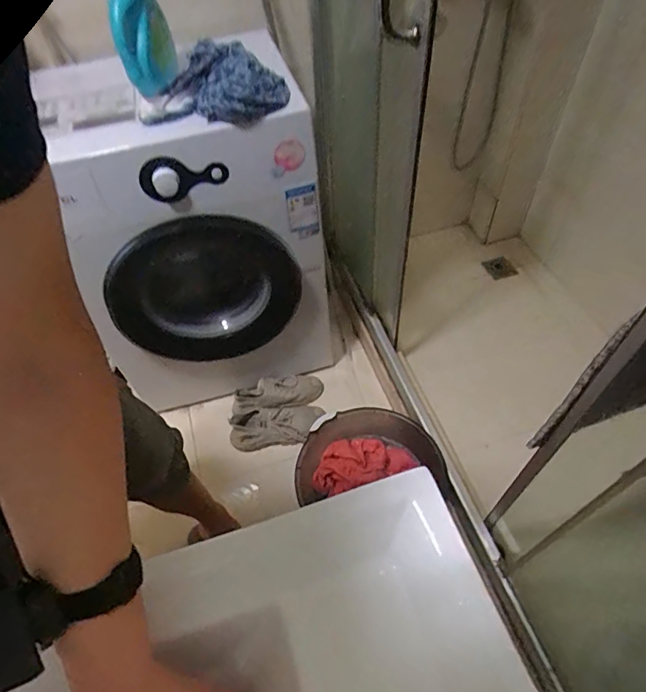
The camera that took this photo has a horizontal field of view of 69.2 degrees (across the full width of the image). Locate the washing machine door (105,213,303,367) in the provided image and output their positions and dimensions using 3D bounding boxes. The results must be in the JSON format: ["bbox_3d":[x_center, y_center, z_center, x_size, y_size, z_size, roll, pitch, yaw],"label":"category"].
[{"bbox_3d":[-0.281,-0.111,1.161,0.462,0.405,0.080,-15,55,-7],"label":"washing machine door"}]

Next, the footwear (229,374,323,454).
[{"bbox_3d":[-0.138,0.192,1.418,0.280,0.077,0.219,-8,54,-2],"label":"footwear"}]

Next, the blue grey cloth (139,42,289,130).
[{"bbox_3d":[-0.196,-0.504,0.904,0.251,0.073,0.216,14,57,14],"label":"blue grey cloth"}]

